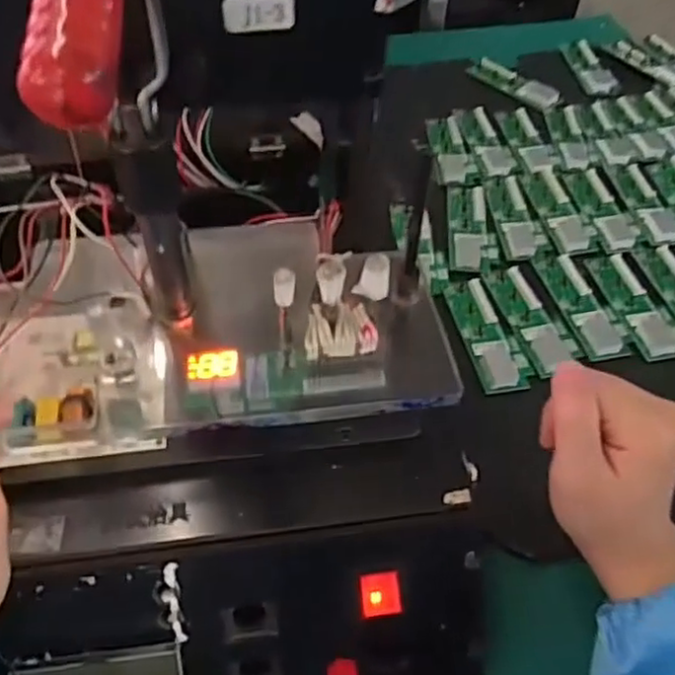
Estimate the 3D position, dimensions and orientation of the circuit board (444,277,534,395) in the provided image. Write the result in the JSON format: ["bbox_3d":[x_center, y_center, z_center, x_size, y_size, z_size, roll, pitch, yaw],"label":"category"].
[{"bbox_3d":[0.106,-0.004,0.483,0.036,0.007,0.104,-7,53,-7],"label":"circuit board"}]

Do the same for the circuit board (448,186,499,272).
[{"bbox_3d":[0.110,-0.091,0.557,0.037,0.006,0.104,5,52,2],"label":"circuit board"}]

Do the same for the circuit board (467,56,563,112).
[{"bbox_3d":[0.181,-0.261,0.703,0.032,0.014,0.102,-36,61,-26],"label":"circuit board"}]

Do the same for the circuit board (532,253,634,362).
[{"bbox_3d":[0.180,-0.027,0.506,0.038,0.007,0.104,-11,53,-10],"label":"circuit board"}]

